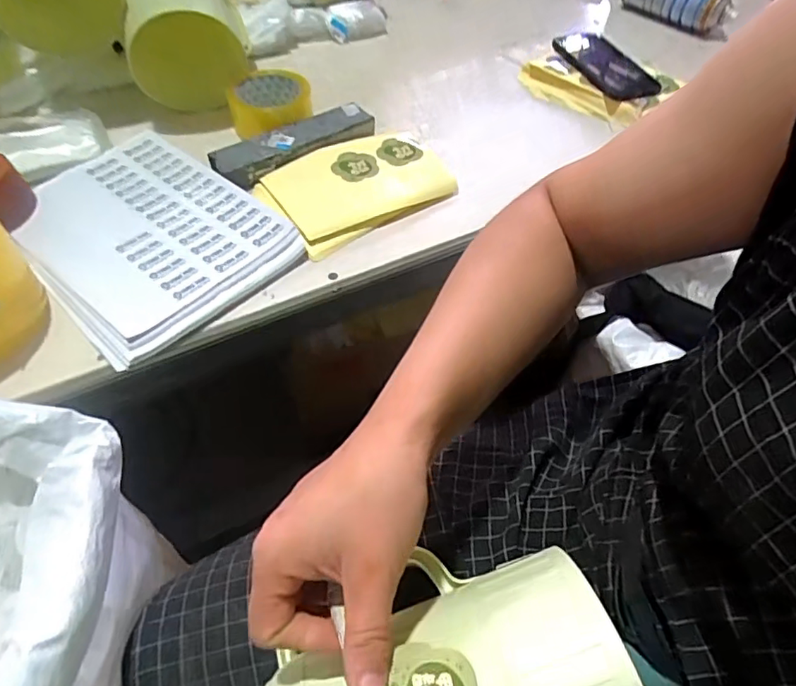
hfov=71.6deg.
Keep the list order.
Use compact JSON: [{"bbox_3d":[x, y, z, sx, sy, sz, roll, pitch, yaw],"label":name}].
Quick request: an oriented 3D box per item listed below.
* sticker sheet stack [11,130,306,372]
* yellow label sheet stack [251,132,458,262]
[{"bbox_3d":[-0.270,-0.123,0.580,0.299,0.015,0.215,38,61,24],"label":"sticker sheet stack"},{"bbox_3d":[-0.042,-0.185,0.632,0.206,0.018,0.140,-29,59,-21],"label":"yellow label sheet stack"}]

